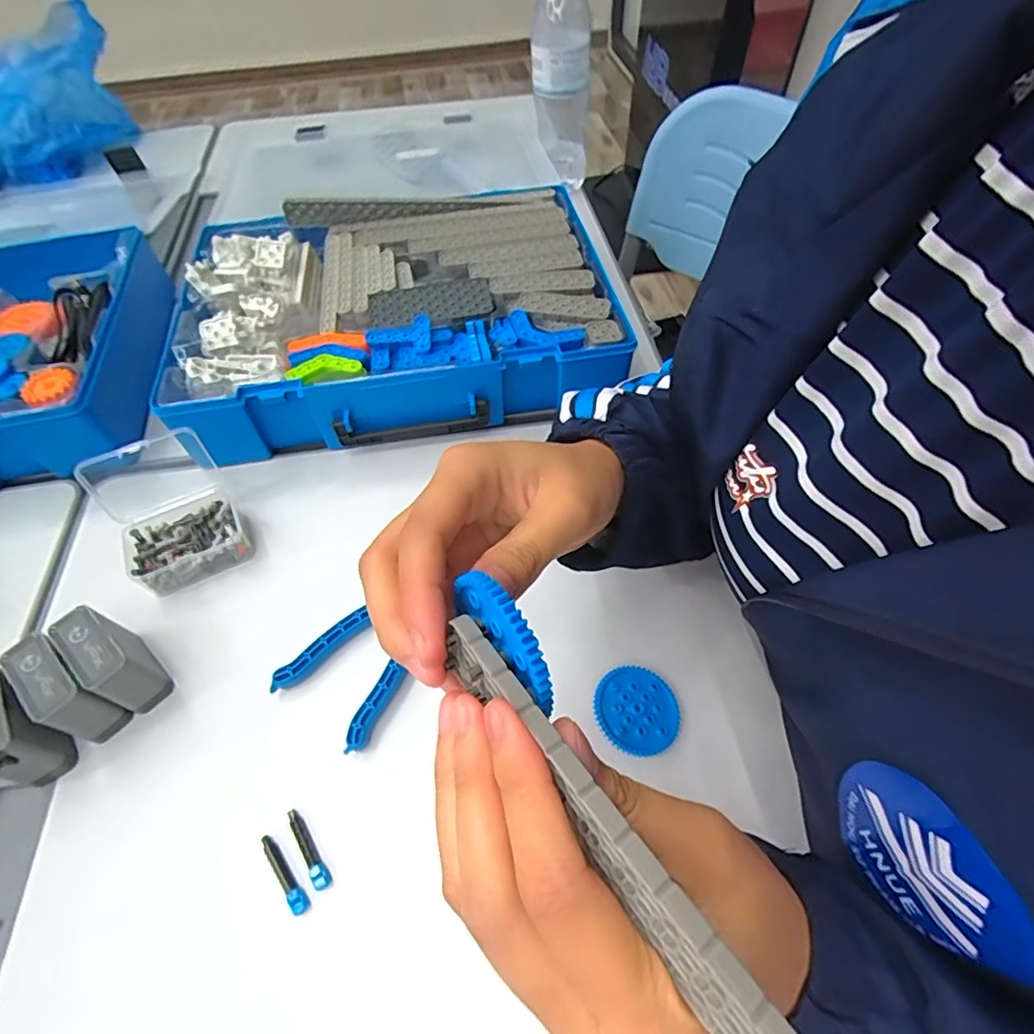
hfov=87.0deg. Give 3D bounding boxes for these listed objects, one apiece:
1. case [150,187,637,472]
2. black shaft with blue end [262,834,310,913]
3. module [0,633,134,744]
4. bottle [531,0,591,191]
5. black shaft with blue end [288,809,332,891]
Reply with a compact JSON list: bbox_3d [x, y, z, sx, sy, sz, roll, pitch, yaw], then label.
[{"bbox_3d":[-0.107,-0.184,0.494,0.362,0.073,0.264,-10,56,-4],"label":"case"},{"bbox_3d":[-0.122,0.185,0.282,0.009,0.004,0.042,-36,62,-20],"label":"black shaft with blue end"},{"bbox_3d":[-0.263,0.102,0.320,0.055,0.054,0.026,33,63,22],"label":"module"},{"bbox_3d":[0.049,-0.477,0.600,0.064,0.202,0.060,1,56,3],"label":"bottle"},{"bbox_3d":[-0.111,0.176,0.291,0.008,0.006,0.043,-31,60,-17],"label":"black shaft with blue end"}]

